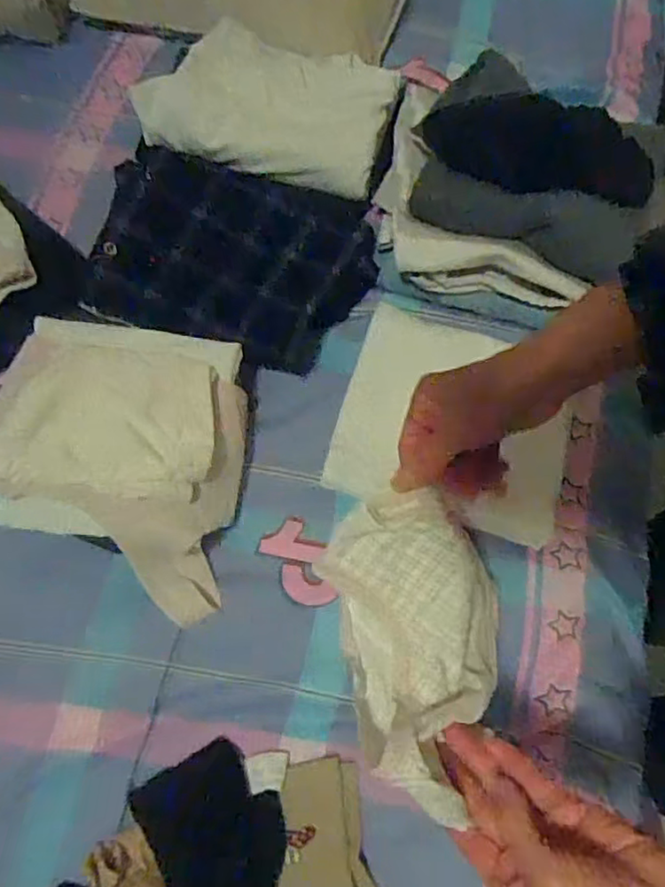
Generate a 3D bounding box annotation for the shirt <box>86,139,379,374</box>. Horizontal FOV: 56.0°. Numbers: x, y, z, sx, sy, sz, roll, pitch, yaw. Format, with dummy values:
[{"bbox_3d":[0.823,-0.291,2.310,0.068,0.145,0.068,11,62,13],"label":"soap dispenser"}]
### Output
[{"bbox_3d":[-0.102,-0.199,0.671,0.278,0.031,0.197,14,92,-8],"label":"shirt"}]

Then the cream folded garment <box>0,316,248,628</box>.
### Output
[{"bbox_3d":[-0.201,0.015,0.588,0.227,0.119,0.253,10,73,5],"label":"cream folded garment"}]

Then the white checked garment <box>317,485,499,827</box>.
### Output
[{"bbox_3d":[0.060,0.127,0.412,0.107,0.076,0.182,-15,72,-4],"label":"white checked garment"}]

